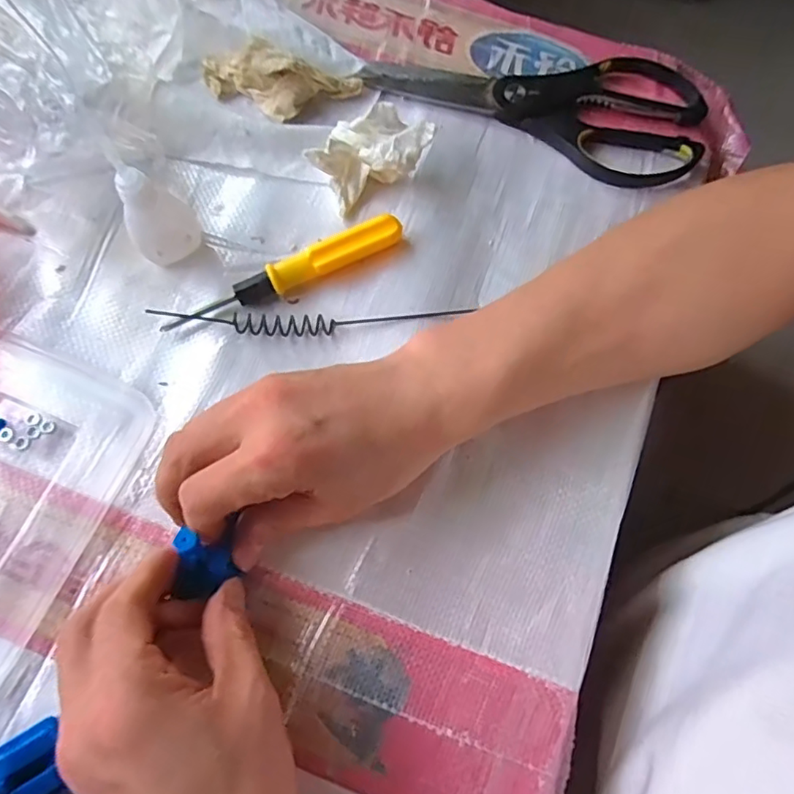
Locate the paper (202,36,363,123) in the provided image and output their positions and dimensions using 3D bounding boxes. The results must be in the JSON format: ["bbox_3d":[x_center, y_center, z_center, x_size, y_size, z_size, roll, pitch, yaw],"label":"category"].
[{"bbox_3d":[-0.076,-0.196,0.350,0.098,0.027,0.039,10,73,3],"label":"paper"}]

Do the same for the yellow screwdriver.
[{"bbox_3d":[-0.063,-0.068,0.318,0.140,0.021,0.016,-25,74,-8],"label":"yellow screwdriver"}]

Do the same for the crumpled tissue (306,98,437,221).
[{"bbox_3d":[-0.020,-0.145,0.332,0.060,0.037,0.053,-37,76,-11],"label":"crumpled tissue"}]

